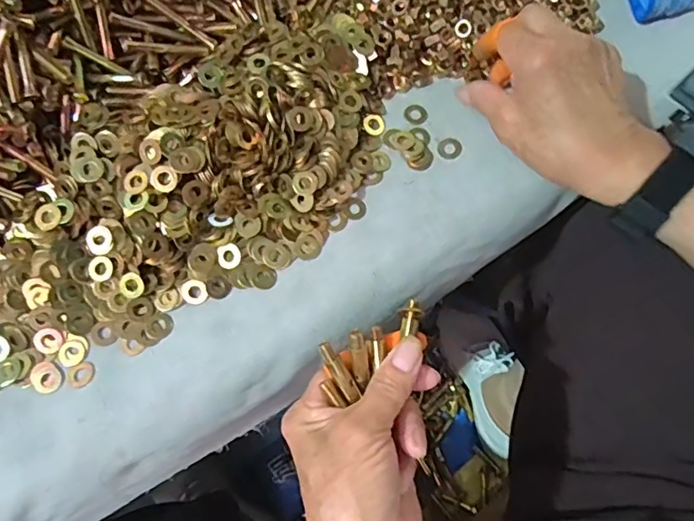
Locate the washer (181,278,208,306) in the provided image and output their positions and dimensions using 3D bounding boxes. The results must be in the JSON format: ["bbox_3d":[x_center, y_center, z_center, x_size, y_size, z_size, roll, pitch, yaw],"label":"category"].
[{"bbox_3d":[-0.102,0.021,0.366,0.016,0.005,0.017,0,71,-1],"label":"washer"}]

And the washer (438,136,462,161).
[{"bbox_3d":[0.075,-0.081,0.396,0.017,0.004,0.018,0,71,-1],"label":"washer"}]

